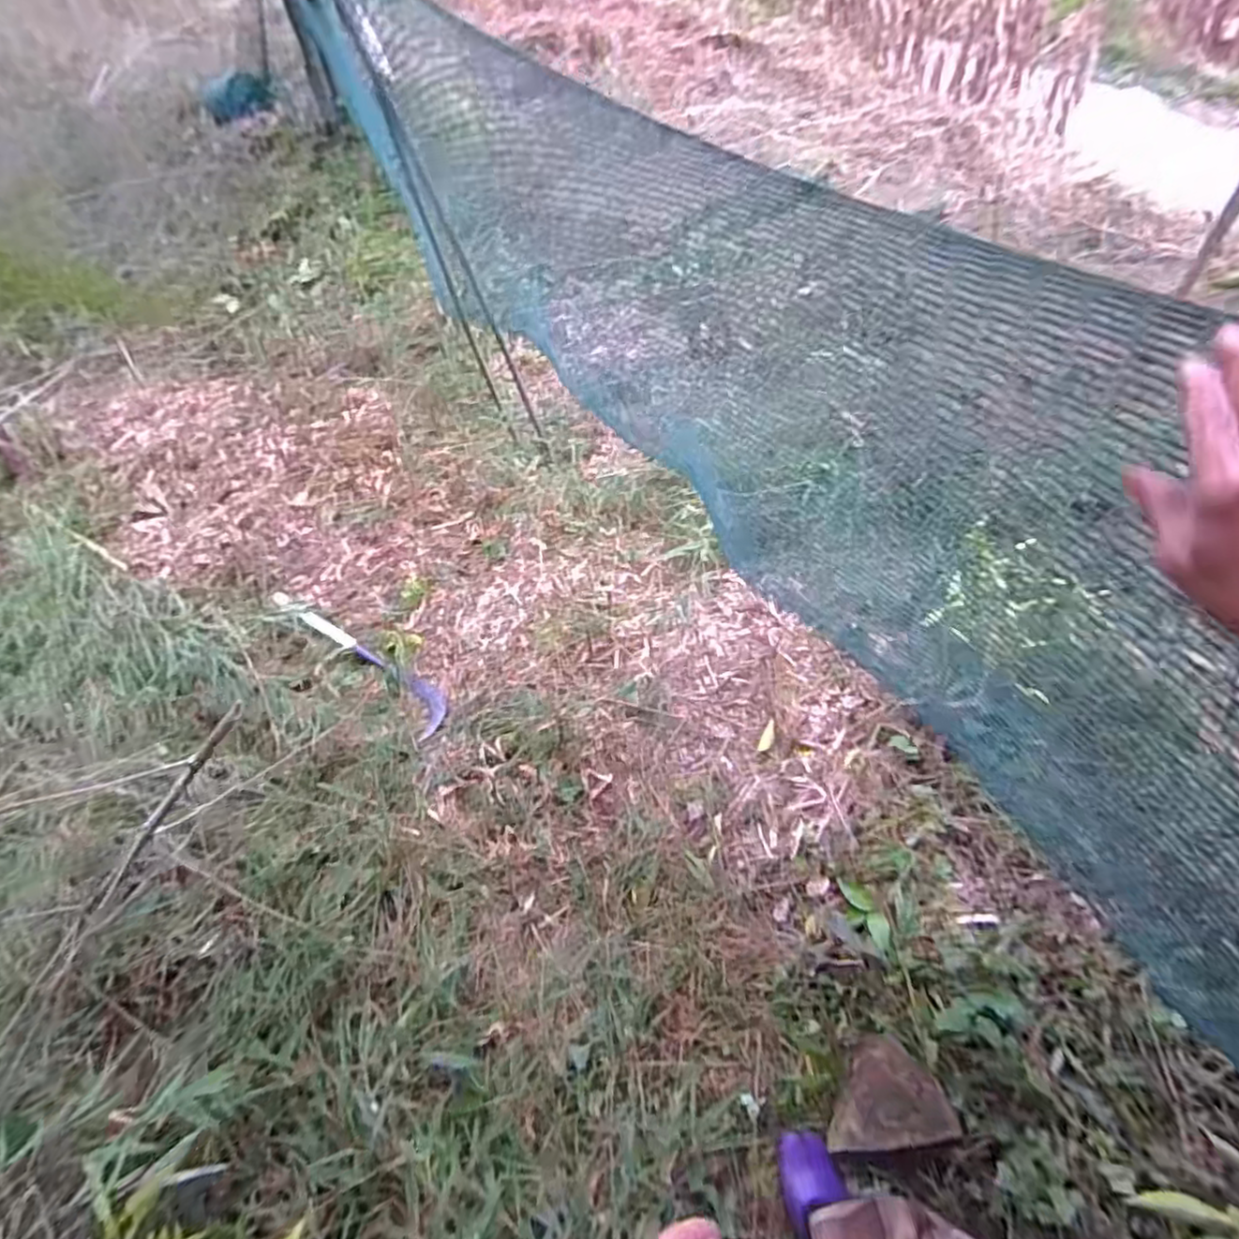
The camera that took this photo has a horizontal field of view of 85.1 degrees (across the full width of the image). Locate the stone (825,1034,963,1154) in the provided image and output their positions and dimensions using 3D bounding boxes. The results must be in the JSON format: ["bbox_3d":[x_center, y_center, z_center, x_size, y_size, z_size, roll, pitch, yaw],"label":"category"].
[{"bbox_3d":[0.408,0.740,1.058,0.194,0.049,0.149,-29,36,21],"label":"stone"}]

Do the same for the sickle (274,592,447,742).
[{"bbox_3d":[-0.661,0.070,1.704,0.689,0.036,0.114,33,59,29],"label":"sickle"}]

